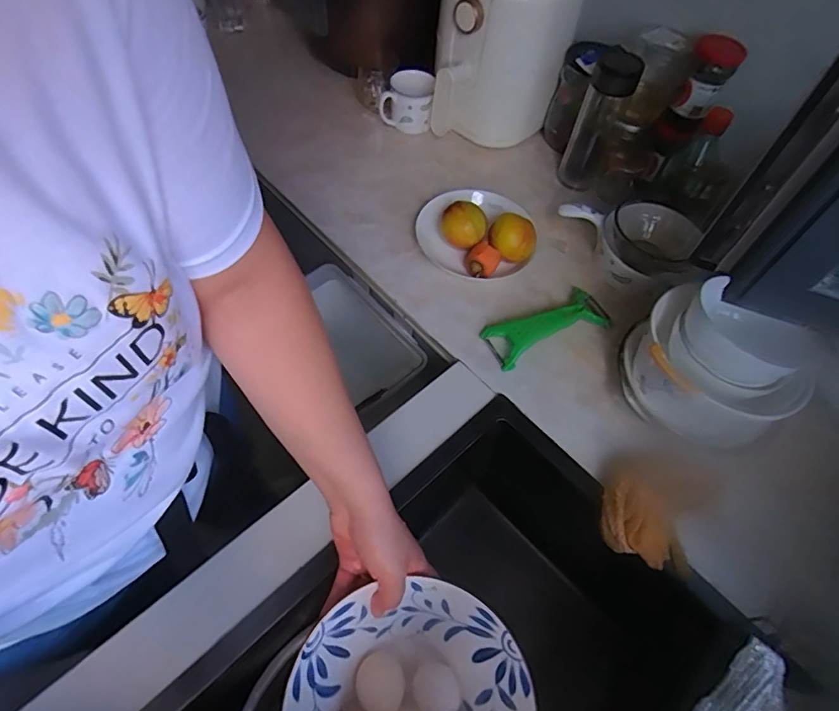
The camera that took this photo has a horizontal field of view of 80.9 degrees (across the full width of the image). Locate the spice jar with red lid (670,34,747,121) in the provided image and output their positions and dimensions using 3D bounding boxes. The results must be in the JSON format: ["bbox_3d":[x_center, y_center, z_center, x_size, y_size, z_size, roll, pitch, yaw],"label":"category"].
[{"bbox_3d":[0.415,-0.398,0.718,0.059,0.096,0.071,20,59,9],"label":"spice jar with red lid"}]

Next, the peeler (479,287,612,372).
[{"bbox_3d":[0.174,-0.042,0.671,0.172,0.028,0.071,-21,61,-16],"label":"peeler"}]

